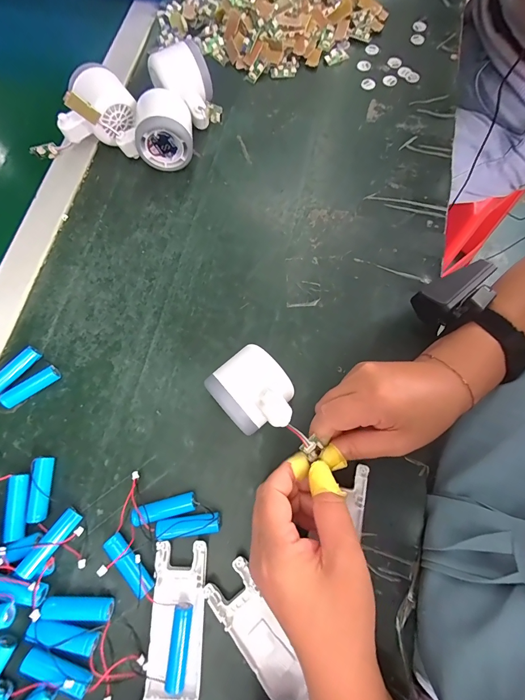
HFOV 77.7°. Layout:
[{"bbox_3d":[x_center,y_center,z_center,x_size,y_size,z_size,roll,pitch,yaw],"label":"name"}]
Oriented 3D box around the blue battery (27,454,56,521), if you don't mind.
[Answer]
[{"bbox_3d":[-0.186,0.116,0.274,0.015,0.015,0.050,-6,74,-2],"label":"blue battery"}]

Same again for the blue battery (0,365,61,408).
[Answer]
[{"bbox_3d":[-0.212,0.034,0.301,0.050,0.013,0.014,-35,77,-9],"label":"blue battery"}]

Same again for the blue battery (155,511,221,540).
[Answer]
[{"bbox_3d":[-0.059,0.142,0.263,0.050,0.014,0.015,-7,74,-2],"label":"blue battery"}]

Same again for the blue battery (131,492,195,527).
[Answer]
[{"bbox_3d":[-0.081,0.131,0.269,0.051,0.014,0.014,-14,74,-4],"label":"blue battery"}]

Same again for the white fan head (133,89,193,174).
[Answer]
[{"bbox_3d":[-0.109,-0.241,0.359,0.060,0.057,0.058,-9,74,-2],"label":"white fan head"}]

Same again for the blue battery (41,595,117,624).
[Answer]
[{"bbox_3d":[-0.140,0.198,0.250,0.050,0.015,0.014,4,74,1],"label":"blue battery"}]

